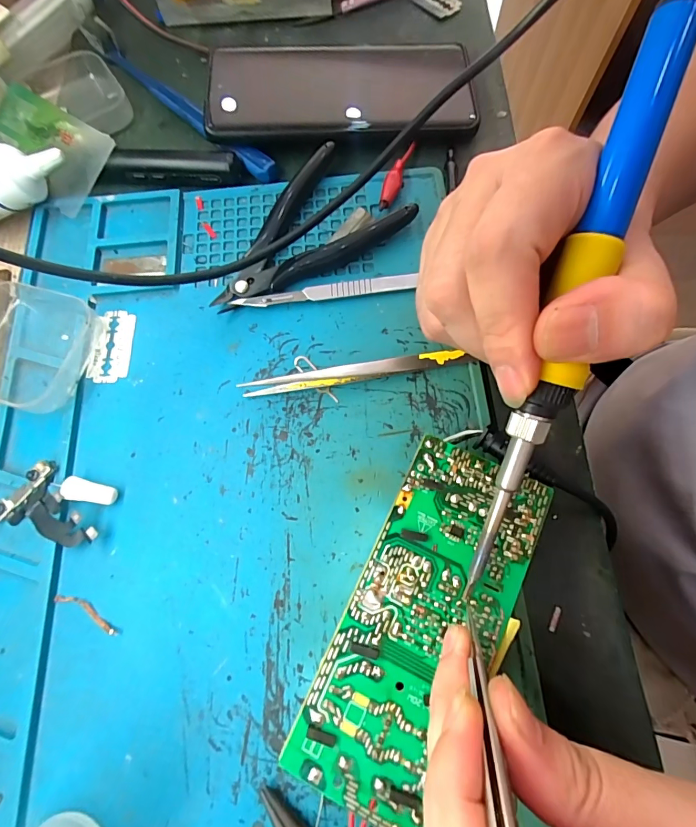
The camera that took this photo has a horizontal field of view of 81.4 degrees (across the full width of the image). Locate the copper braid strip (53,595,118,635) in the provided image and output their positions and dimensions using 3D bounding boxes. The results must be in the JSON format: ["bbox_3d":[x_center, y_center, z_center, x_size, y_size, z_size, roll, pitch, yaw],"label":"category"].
[{"bbox_3d":[-0.116,0.088,0.179,0.033,0.004,0.006,24,75,9],"label":"copper braid strip"}]

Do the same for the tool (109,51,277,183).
[{"bbox_3d":[-0.107,-0.198,0.263,0.165,0.012,0.018,41,78,13],"label":"tool"}]

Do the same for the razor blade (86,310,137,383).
[{"bbox_3d":[-0.128,-0.037,0.219,0.022,0.004,0.042,0,72,2],"label":"razor blade"}]

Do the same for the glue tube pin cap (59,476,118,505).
[{"bbox_3d":[-0.123,0.037,0.193,0.023,0.009,0.010,11,73,6],"label":"glue tube pin cap"}]

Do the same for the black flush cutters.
[{"bbox_3d":[-0.026,-0.096,0.226,0.111,0.015,0.069,-44,76,-11],"label":"black flush cutters"}]

